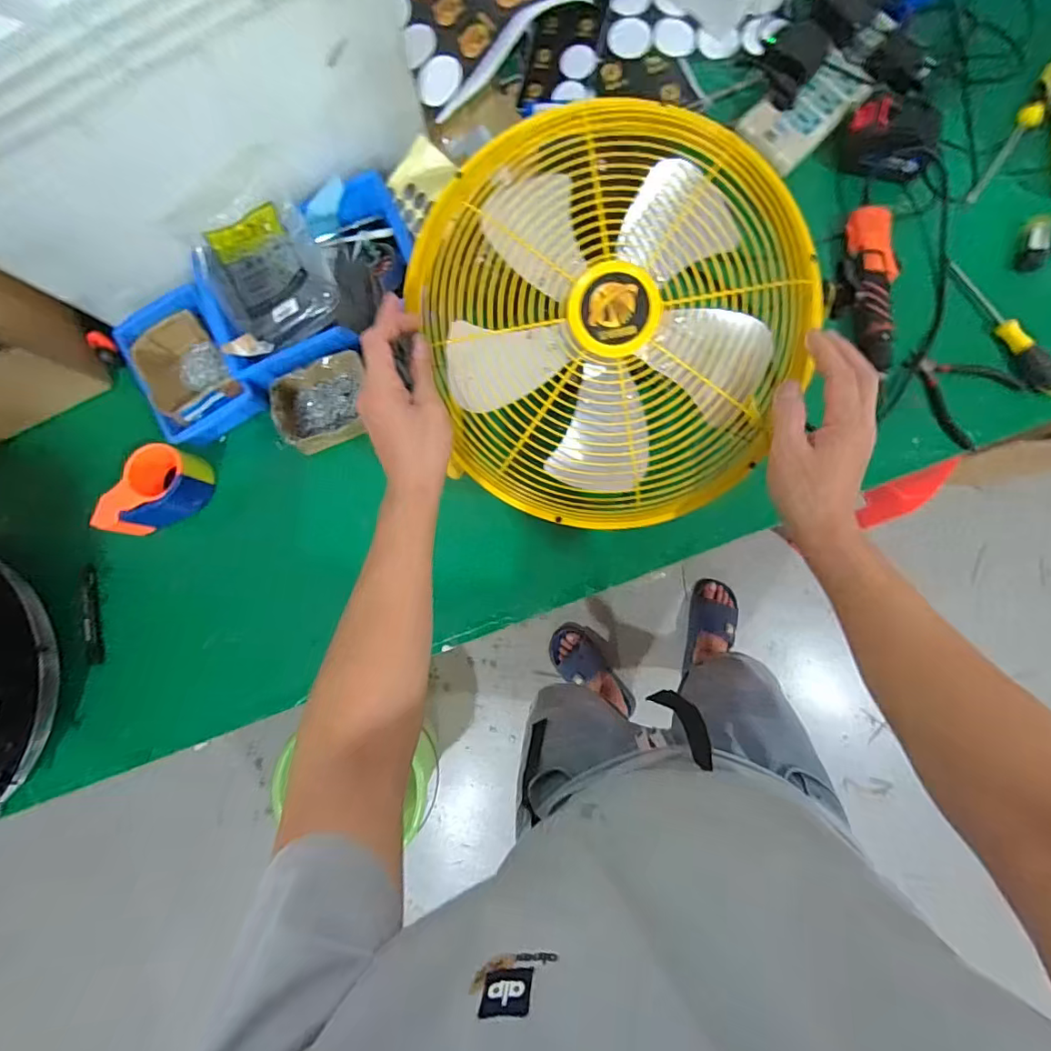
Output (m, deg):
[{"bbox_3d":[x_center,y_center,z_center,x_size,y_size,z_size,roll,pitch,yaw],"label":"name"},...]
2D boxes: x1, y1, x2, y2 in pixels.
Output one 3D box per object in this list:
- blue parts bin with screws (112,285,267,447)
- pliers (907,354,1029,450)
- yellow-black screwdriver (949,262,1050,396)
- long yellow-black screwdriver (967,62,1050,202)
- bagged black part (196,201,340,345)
[{"bbox_3d":[-0.479,-0.230,0.744,0.148,0.057,0.206,-38,83,0],"label":"blue parts bin with screws"},{"bbox_3d":[0.578,-0.184,0.700,0.134,0.020,0.106,41,89,7],"label":"pliers"},{"bbox_3d":[0.643,-0.263,0.697,0.042,0.028,0.219,-31,83,1],"label":"yellow-black screwdriver"},{"bbox_3d":[0.691,-0.553,0.718,0.030,0.021,0.249,31,88,7],"label":"long yellow-black screwdriver"},{"bbox_3d":[-0.348,-0.338,0.715,0.154,0.052,0.164,-29,83,2],"label":"bagged black part"}]

